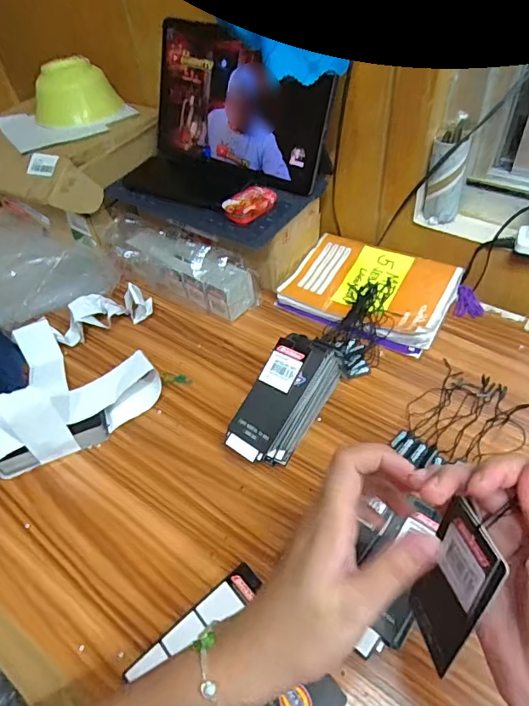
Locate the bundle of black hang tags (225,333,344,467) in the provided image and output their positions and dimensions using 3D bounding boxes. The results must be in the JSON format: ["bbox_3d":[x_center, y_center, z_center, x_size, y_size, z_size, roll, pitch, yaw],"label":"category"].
[{"bbox_3d":[0.023,0.049,0.477,0.060,0.091,0.137,25,55,26],"label":"bundle of black hang tags"}]

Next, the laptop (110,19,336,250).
[{"bbox_3d":[-0.072,-0.275,0.602,0.274,0.164,0.161,26,55,27],"label":"laptop"}]

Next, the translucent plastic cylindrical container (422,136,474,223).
[{"bbox_3d":[0.224,-0.214,0.582,0.044,0.097,0.043,-3,47,4],"label":"translucent plastic cylindrical container"}]

